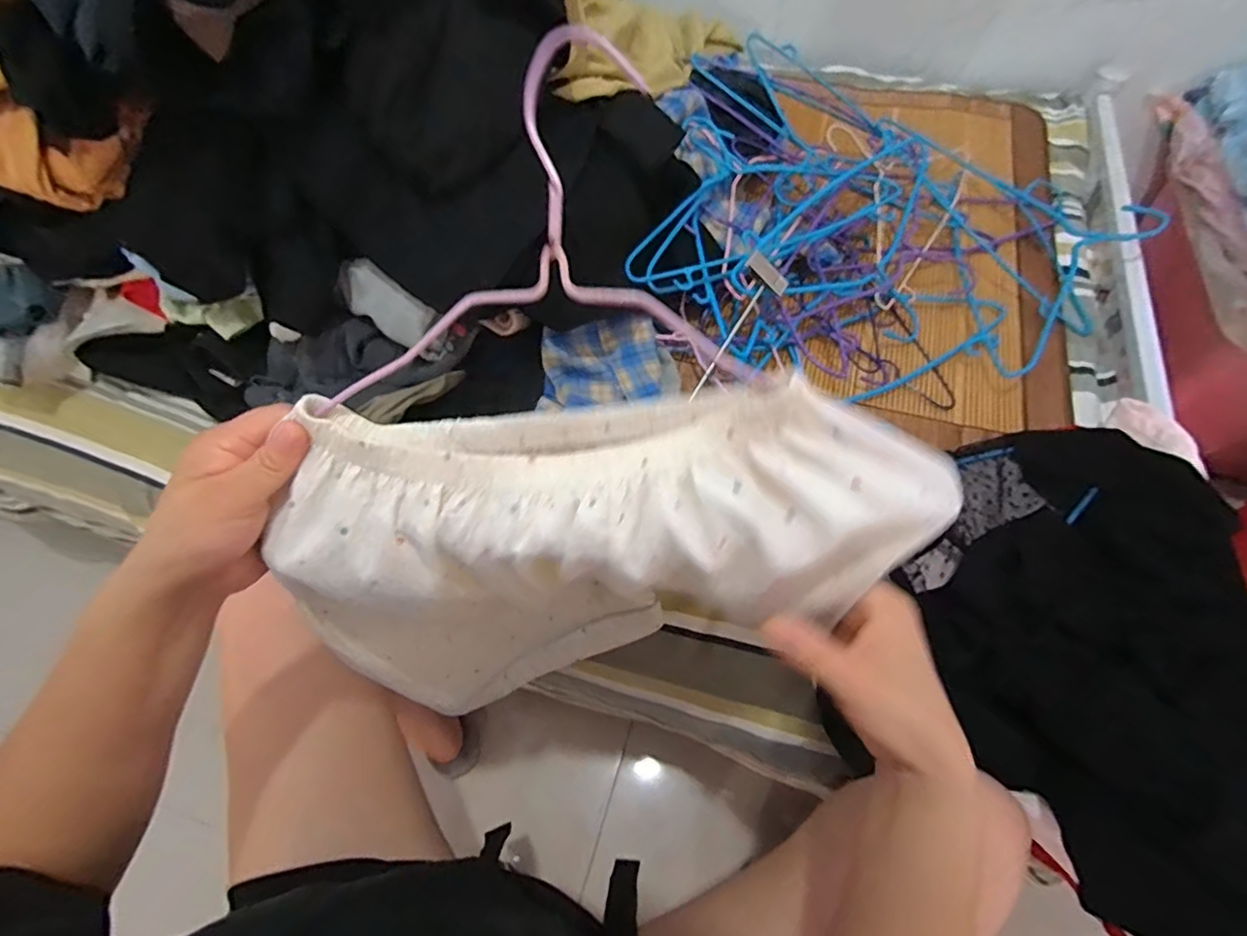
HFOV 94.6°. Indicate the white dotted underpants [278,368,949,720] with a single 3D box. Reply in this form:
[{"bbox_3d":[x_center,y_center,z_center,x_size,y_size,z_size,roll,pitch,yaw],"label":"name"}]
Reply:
[{"bbox_3d":[-0.025,0.080,0.410,0.358,0.349,0.092,-3,59,0],"label":"white dotted underpants"}]

